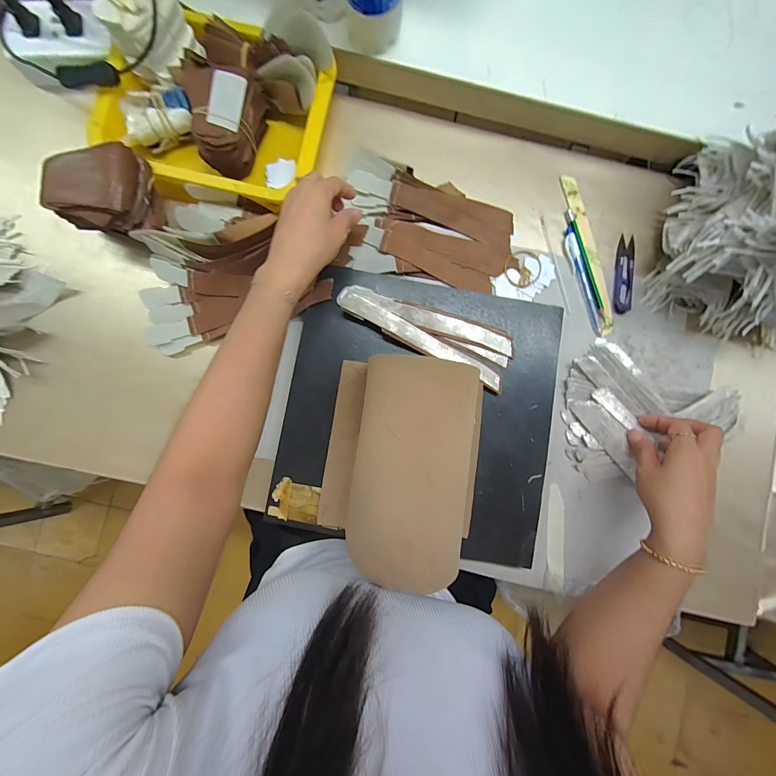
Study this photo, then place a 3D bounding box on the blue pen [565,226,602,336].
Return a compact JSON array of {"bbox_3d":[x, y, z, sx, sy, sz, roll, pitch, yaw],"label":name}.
[{"bbox_3d":[0.241,-0.133,0.421,0.013,0.007,0.137,-15,88,-1],"label":"blue pen"}]

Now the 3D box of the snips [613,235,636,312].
[{"bbox_3d":[0.295,-0.142,0.423,0.023,0.005,0.101,9,87,0],"label":"snips"}]

